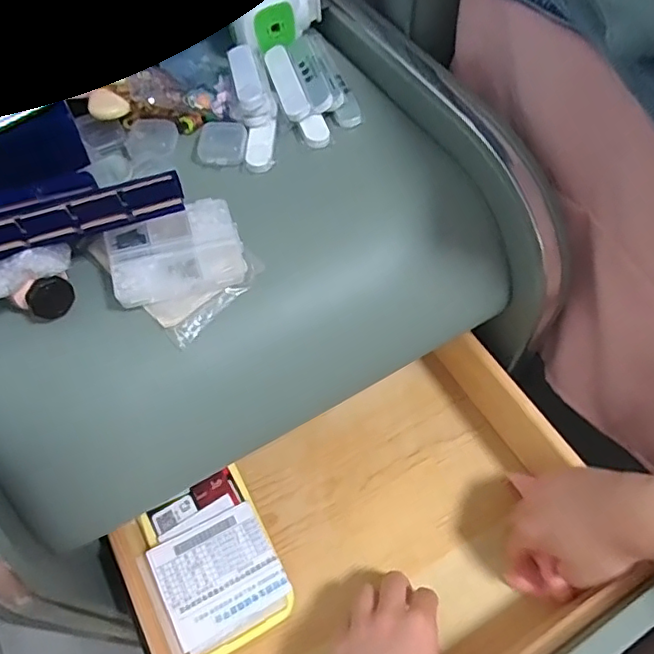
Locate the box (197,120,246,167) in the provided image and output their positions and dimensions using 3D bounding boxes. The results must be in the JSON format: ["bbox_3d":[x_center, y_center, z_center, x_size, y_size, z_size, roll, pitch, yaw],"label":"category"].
[{"bbox_3d":[-0.079,-0.139,0.422,0.036,0.008,0.042,0,58,2],"label":"box"}]

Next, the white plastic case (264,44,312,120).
[{"bbox_3d":[-0.033,-0.198,0.451,0.021,0.012,0.078,-17,59,-9],"label":"white plastic case"}]

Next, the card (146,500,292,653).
[{"bbox_3d":[-0.083,0.186,0.427,0.084,0.005,0.078,-23,63,-20],"label":"card"}]

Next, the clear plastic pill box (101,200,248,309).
[{"bbox_3d":[-0.097,-0.049,0.358,0.081,0.013,0.059,-19,59,-10],"label":"clear plastic pill box"}]

